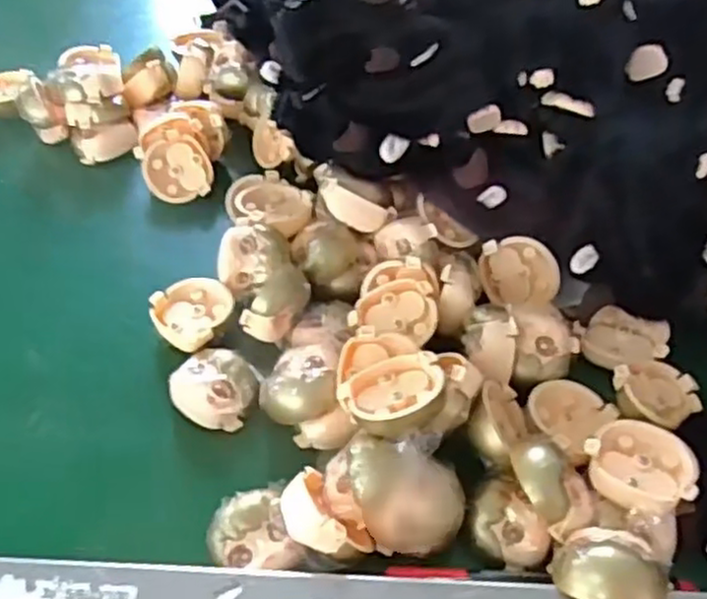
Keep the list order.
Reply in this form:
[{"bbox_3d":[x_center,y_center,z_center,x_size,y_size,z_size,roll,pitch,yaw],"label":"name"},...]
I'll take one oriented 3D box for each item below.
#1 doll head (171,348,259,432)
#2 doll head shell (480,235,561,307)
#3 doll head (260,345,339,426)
[{"bbox_3d":[-0.079,0.051,0.422,0.047,0.023,0.041,25,53,20],"label":"doll head"},{"bbox_3d":[0.105,-0.018,0.465,0.049,0.045,0.022,15,22,13],"label":"doll head shell"},{"bbox_3d":[-0.029,0.049,0.415,0.041,0.033,0.041,0,49,0],"label":"doll head"}]

